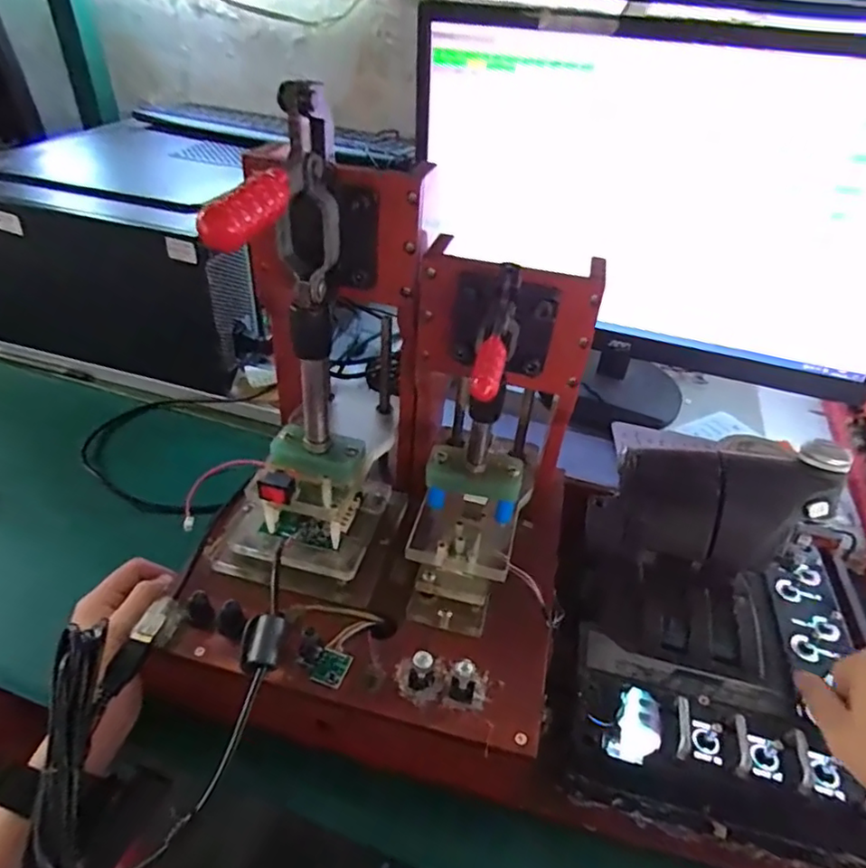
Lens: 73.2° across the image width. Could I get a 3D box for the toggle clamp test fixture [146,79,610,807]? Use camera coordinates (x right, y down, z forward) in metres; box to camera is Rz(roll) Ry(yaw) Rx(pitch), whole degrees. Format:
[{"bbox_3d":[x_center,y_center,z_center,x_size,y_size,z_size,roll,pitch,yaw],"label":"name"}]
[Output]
[{"bbox_3d":[-0.020,-0.002,0.348,0.246,0.273,0.236,16,40,15],"label":"toggle clamp test fixture"}]

